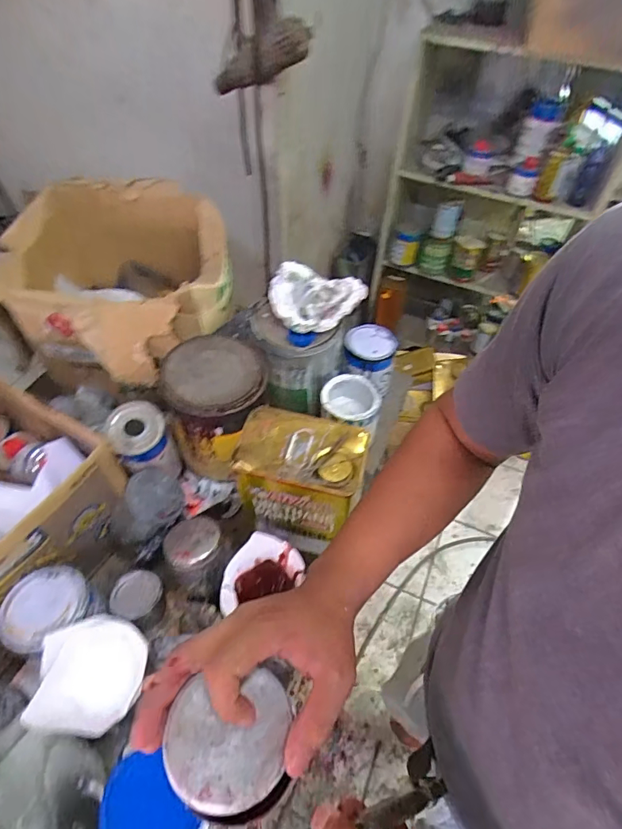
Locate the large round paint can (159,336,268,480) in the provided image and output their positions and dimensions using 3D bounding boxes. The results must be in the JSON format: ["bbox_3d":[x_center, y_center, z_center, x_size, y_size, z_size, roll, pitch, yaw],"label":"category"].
[{"bbox_3d":[-0.153,-0.011,0.768,0.151,0.189,0.155,1,51,-1],"label":"large round paint can"}]

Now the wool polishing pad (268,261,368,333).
[{"bbox_3d":[0.012,-0.213,0.798,0.162,0.048,0.135,-14,53,-13],"label":"wool polishing pad"}]

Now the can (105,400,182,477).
[{"bbox_3d":[-0.256,0.041,0.685,0.082,0.096,0.075,-14,53,-13],"label":"can"}]

